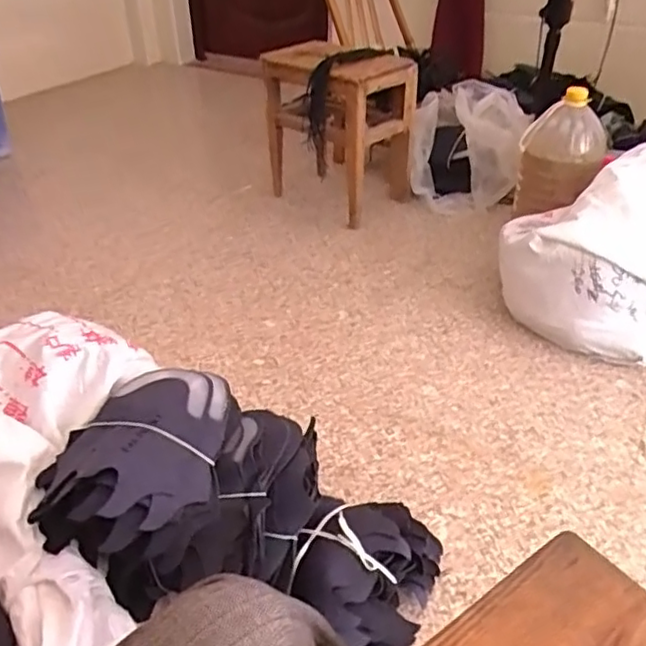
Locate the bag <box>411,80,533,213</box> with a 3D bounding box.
[{"bbox_3d":[0.417,-0.491,1.798,0.301,0.295,0.217,8,38,12],"label":"bag"}]

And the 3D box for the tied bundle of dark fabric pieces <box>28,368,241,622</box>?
[{"bbox_3d":[-0.241,0.180,0.799,0.234,0.099,0.264,0,37,0],"label":"tied bundle of dark fabric pieces"}]

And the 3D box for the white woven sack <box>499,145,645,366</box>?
[{"bbox_3d":[0.737,-0.151,1.354,0.552,0.312,0.503,26,44,31],"label":"white woven sack"}]

